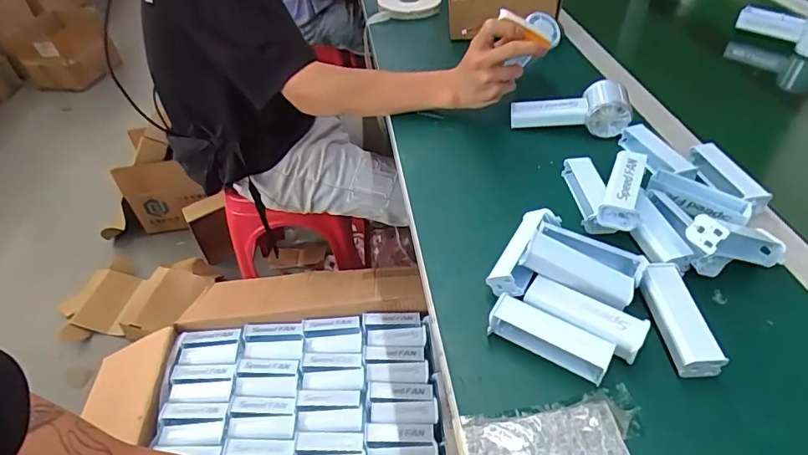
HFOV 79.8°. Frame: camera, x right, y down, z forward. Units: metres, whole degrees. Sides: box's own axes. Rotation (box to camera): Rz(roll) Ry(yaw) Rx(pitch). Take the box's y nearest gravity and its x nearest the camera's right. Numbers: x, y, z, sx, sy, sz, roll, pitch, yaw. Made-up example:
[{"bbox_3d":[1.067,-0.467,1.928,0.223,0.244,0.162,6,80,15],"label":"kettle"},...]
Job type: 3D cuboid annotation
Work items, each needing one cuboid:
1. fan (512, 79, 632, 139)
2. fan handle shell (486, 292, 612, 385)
[{"bbox_3d":[0.222,-0.160,0.649,0.151,0.052,0.060,3,45,8],"label":"fan"},{"bbox_3d":[0.125,0.095,0.418,0.100,0.028,0.033,22,50,25],"label":"fan handle shell"}]

